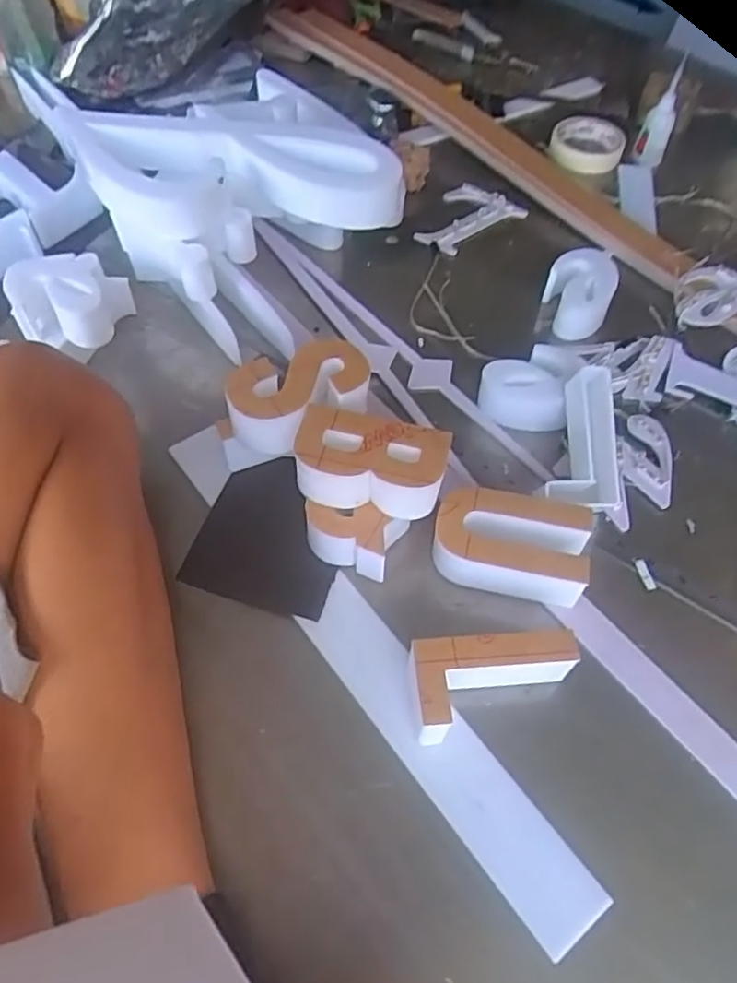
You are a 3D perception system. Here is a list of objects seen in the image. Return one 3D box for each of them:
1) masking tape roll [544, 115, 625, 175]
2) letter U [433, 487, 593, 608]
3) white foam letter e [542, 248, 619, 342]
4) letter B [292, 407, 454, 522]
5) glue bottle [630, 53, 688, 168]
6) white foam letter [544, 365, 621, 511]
[{"bbox_3d":[0.275,-0.437,0.843,0.091,0.027,0.094,2,55,-2],"label":"masking tape roll"},{"bbox_3d":[0.104,0.041,0.501,0.110,0.051,0.069,14,56,6],"label":"letter U"},{"bbox_3d":[0.209,-0.197,0.666,0.066,0.038,0.093,21,59,16],"label":"white foam letter e"},{"bbox_3d":[0.001,-0.020,0.486,0.107,0.043,0.059,11,55,4],"label":"letter B"},{"bbox_3d":[0.355,-0.456,0.810,0.038,0.115,0.033,23,27,15],"label":"glue bottle"},{"bbox_3d":[0.168,-0.039,0.528,0.061,0.038,0.115,6,70,5],"label":"white foam letter"}]

